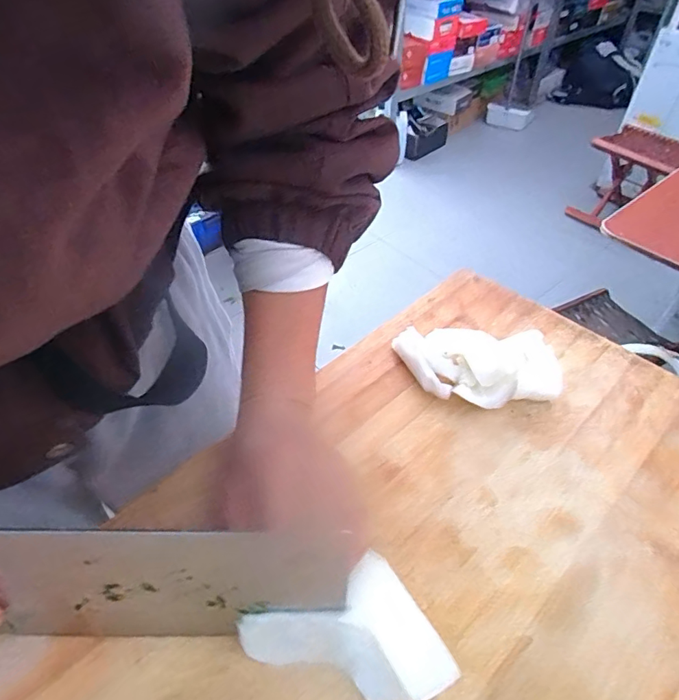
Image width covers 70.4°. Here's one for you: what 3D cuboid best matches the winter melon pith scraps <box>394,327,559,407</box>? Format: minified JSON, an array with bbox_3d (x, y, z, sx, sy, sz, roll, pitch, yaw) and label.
[{"bbox_3d":[0.101,0.011,0.359,0.117,0.030,0.059,8,47,8],"label":"winter melon pith scraps"}]

